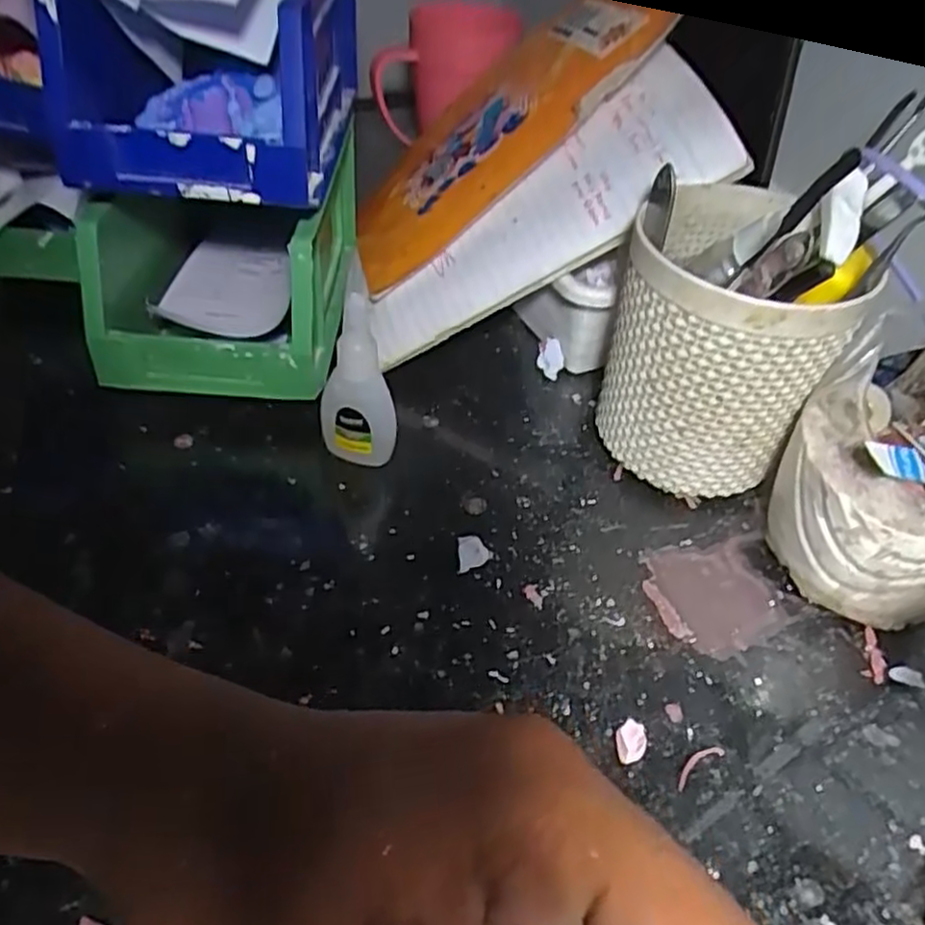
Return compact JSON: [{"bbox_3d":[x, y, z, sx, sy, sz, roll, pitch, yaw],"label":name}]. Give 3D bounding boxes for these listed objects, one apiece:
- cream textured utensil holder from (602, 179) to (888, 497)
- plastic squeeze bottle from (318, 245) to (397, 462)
[{"bbox_3d":[0.107,-0.048,0.333,0.080,0.110,0.097,-13,48,-17],"label":"cream textured utensil holder"},{"bbox_3d":[-0.045,-0.035,0.324,0.034,0.081,0.021,13,41,8],"label":"plastic squeeze bottle"}]

